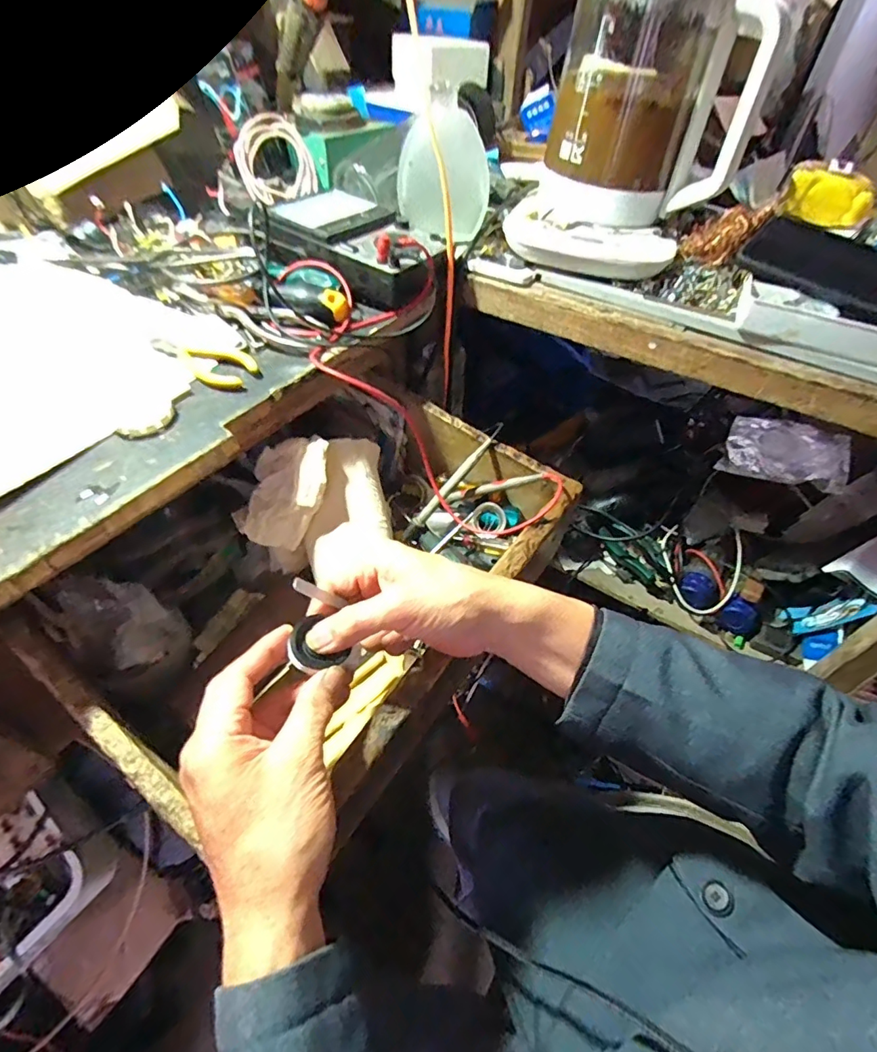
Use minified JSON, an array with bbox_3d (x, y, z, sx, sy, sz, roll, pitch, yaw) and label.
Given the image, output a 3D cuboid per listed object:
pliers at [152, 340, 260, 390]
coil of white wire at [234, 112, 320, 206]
[{"bbox_3d":[-0.194,-0.139,0.416,0.098,0.010,0.037,29,54,20],"label":"pliers"},{"bbox_3d":[-0.189,-0.417,0.577,0.085,0.081,0.020,-32,30,-19],"label":"coil of white wire"}]

